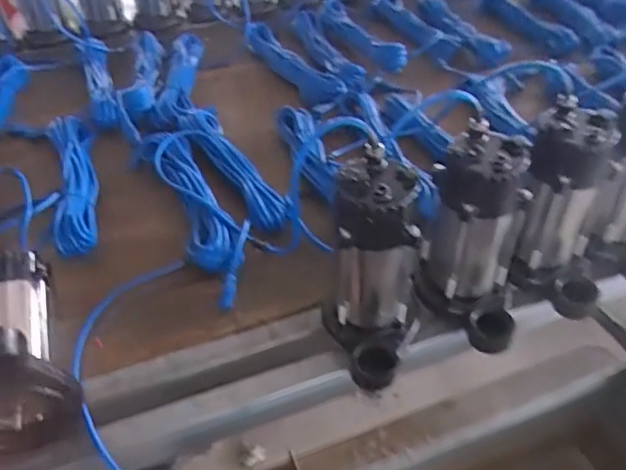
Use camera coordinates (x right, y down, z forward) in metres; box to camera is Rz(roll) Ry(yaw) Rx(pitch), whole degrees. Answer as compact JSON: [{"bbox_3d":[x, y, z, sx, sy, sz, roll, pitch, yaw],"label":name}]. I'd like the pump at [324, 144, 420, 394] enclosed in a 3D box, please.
[{"bbox_3d":[0.065,0.051,0.642,0.116,0.241,0.136,7,43,9],"label":"pump"}]

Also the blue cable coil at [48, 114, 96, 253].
[{"bbox_3d":[-0.399,-0.097,0.943,0.075,0.076,0.331,-14,44,-14],"label":"blue cable coil"}]

